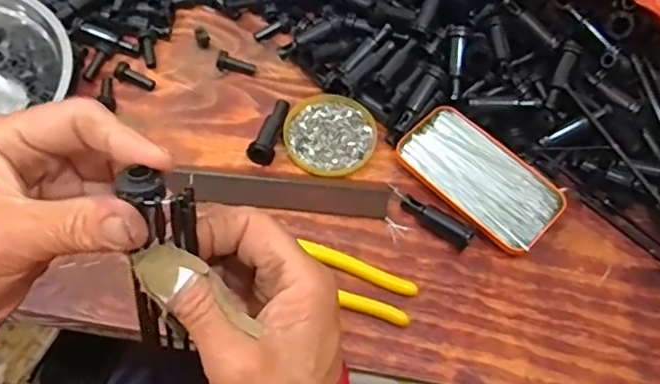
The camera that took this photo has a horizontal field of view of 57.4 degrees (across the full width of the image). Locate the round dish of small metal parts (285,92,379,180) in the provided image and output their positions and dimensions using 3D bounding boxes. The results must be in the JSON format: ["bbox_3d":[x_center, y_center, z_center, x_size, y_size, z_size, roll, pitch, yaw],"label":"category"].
[{"bbox_3d":[0.001,-0.055,0.557,0.081,0.011,0.084,2,61,-3],"label":"round dish of small metal parts"}]

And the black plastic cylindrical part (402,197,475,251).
[{"bbox_3d":[0.092,0.022,0.510,0.066,0.020,0.016,31,64,12],"label":"black plastic cylindrical part"}]

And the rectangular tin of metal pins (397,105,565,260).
[{"bbox_3d":[0.133,-0.013,0.536,0.143,0.016,0.074,40,66,17],"label":"rectangular tin of metal pins"}]

